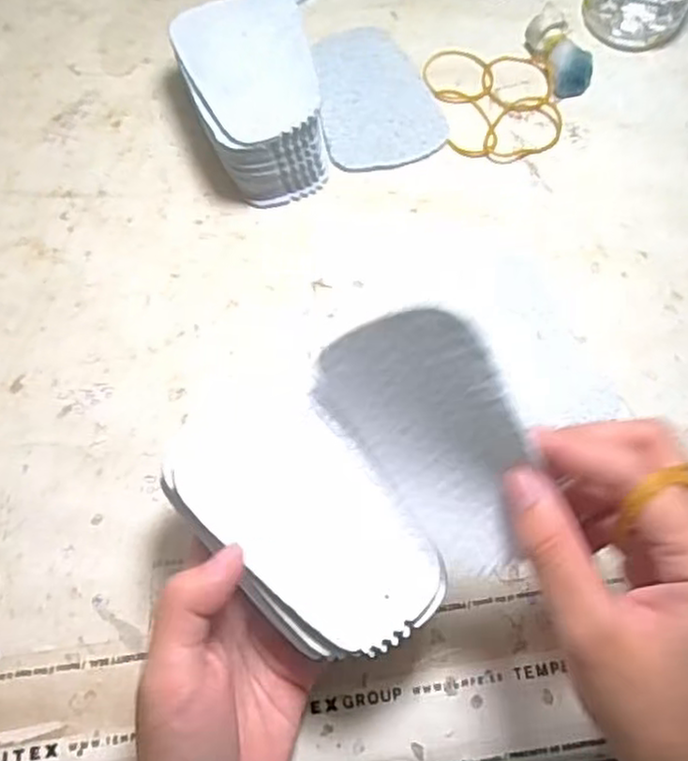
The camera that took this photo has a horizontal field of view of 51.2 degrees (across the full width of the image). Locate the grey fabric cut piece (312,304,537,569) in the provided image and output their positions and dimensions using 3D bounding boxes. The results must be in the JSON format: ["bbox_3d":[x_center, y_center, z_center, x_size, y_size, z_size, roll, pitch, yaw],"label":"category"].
[{"bbox_3d":[0.034,0.019,0.247,0.094,0.068,0.011,49,43,-1],"label":"grey fabric cut piece"}]

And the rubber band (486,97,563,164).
[{"bbox_3d":[0.101,-0.145,0.411,0.048,0.004,0.037,-18,74,-5],"label":"rubber band"}]

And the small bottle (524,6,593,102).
[{"bbox_3d":[0.127,-0.191,0.420,0.022,0.020,0.049,-19,69,-8],"label":"small bottle"}]

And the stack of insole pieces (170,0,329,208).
[{"bbox_3d":[-0.049,-0.153,0.389,0.065,0.047,0.106,-13,68,-6],"label":"stack of insole pieces"}]

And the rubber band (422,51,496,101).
[{"bbox_3d":[0.068,-0.182,0.423,0.042,0.004,0.043,0,67,-1],"label":"rubber band"}]

